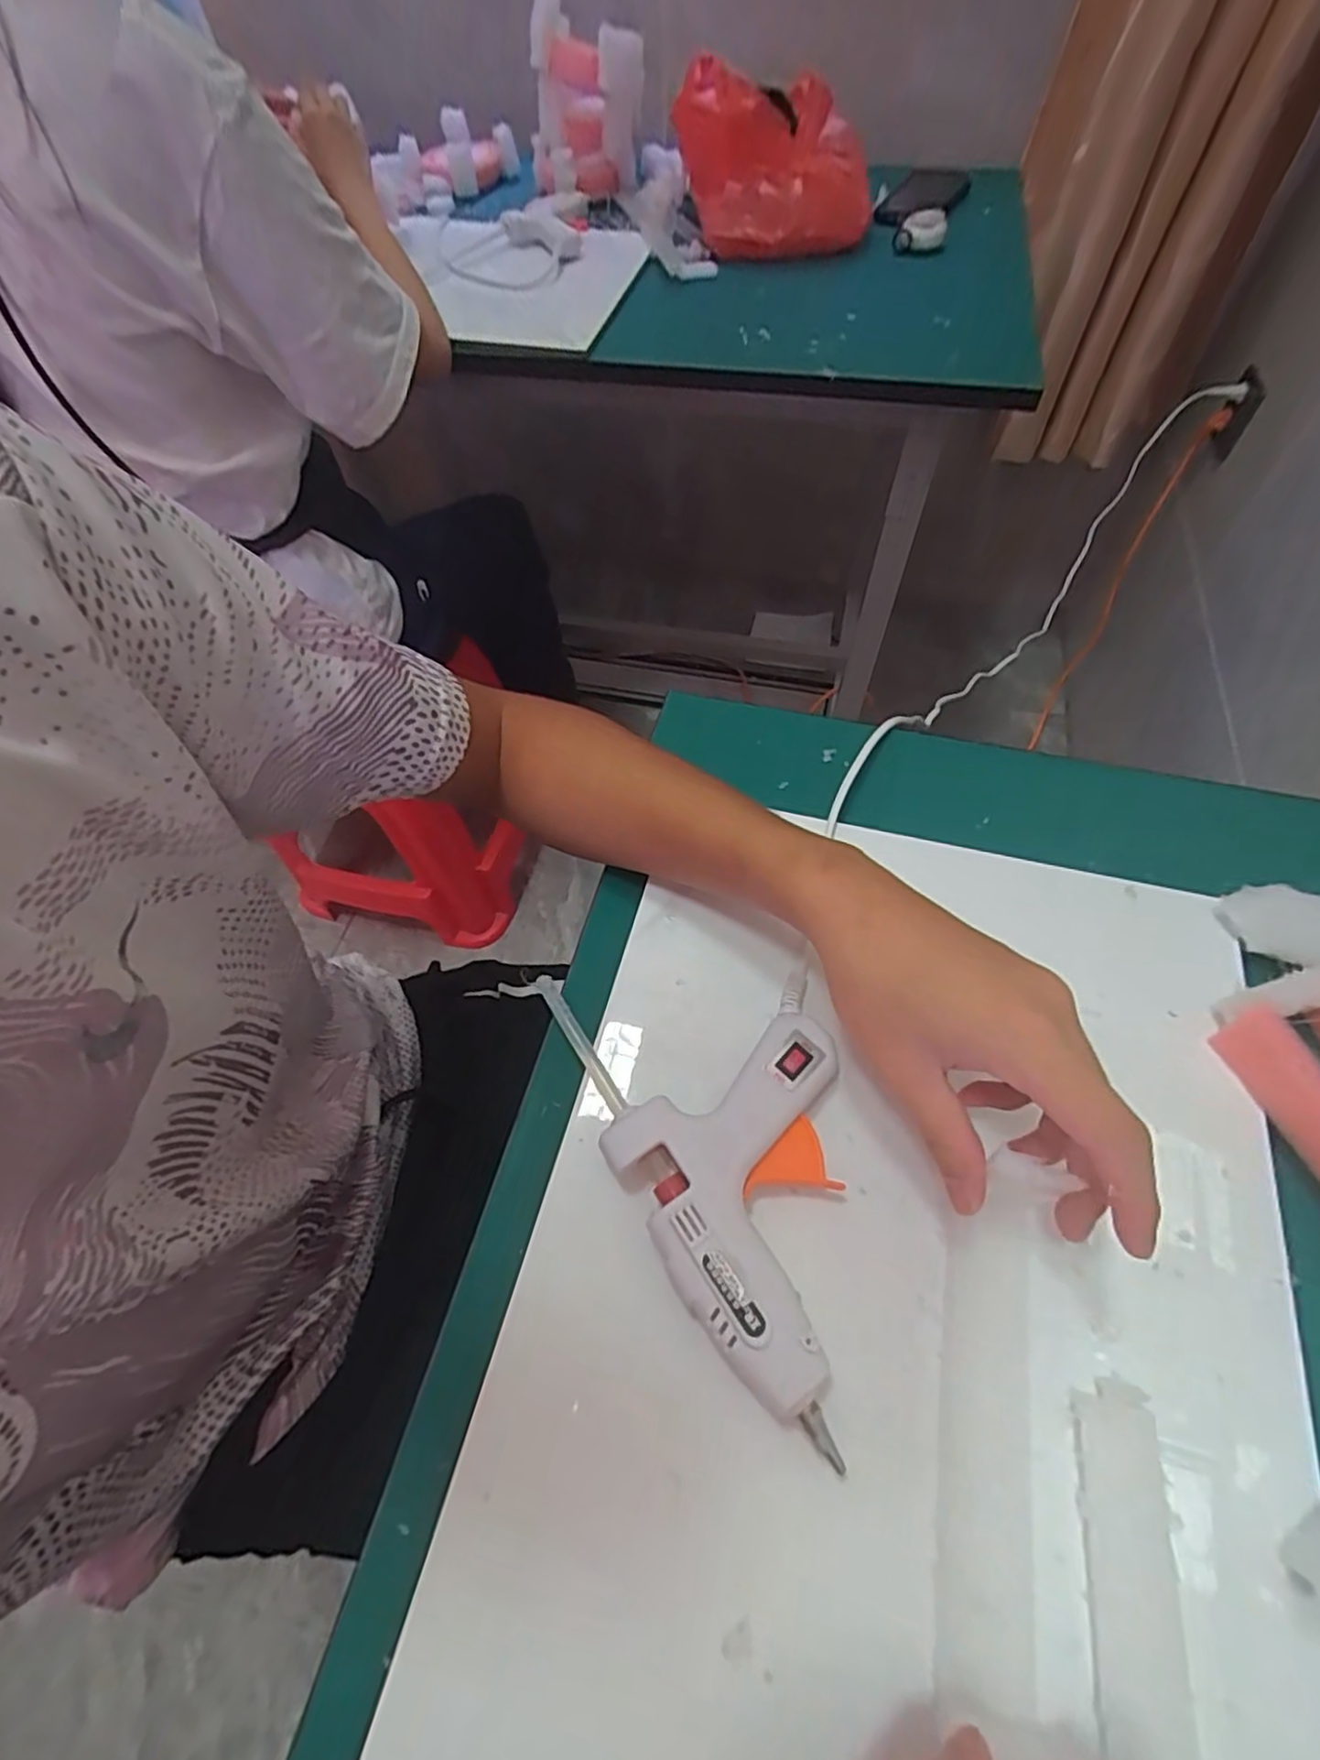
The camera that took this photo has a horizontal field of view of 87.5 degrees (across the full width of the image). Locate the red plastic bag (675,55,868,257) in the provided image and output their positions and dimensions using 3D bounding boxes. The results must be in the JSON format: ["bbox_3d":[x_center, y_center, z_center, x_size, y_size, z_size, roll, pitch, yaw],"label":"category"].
[{"bbox_3d":[0.132,-0.814,0.779,0.200,0.121,0.202,-10,60,-5],"label":"red plastic bag"}]

